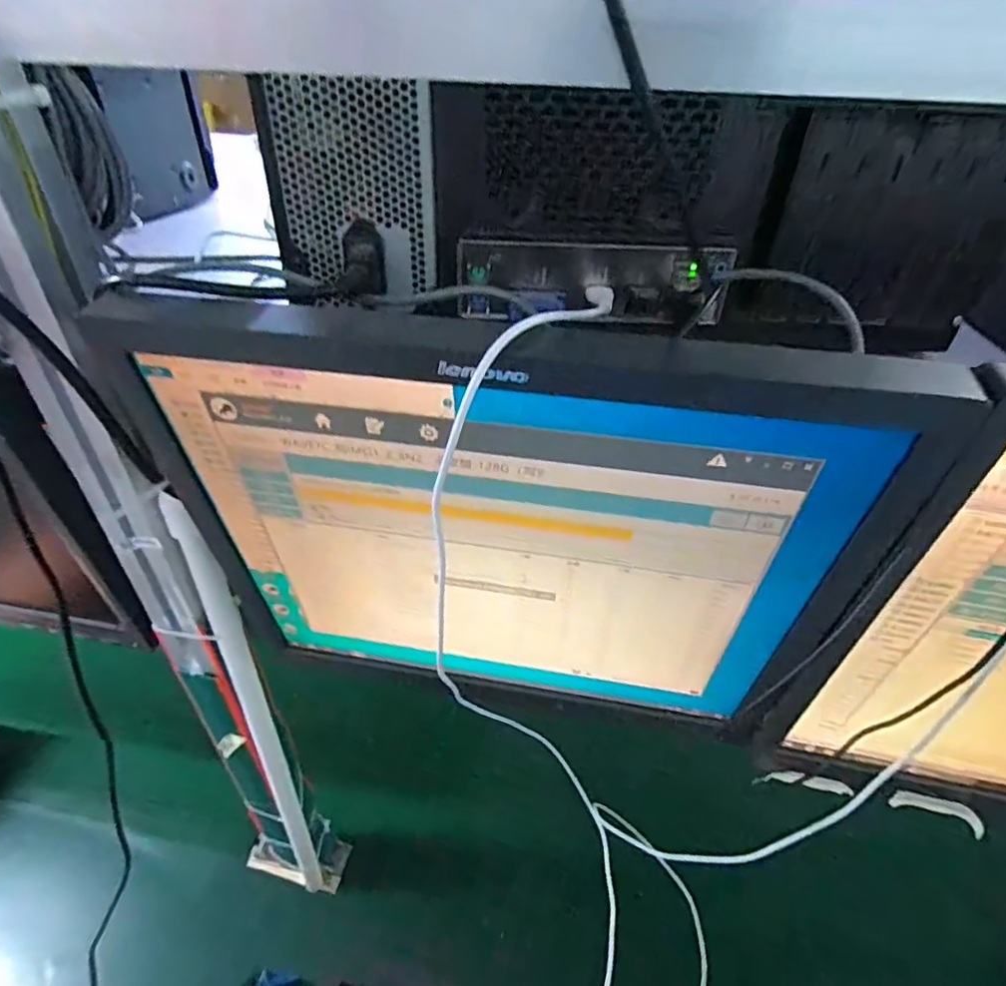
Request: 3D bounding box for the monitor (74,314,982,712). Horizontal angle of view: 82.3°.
[{"bbox_3d":[-0.007,0.039,0.327,0.376,0.281,0.054,10,39,7],"label":"monitor"}]

